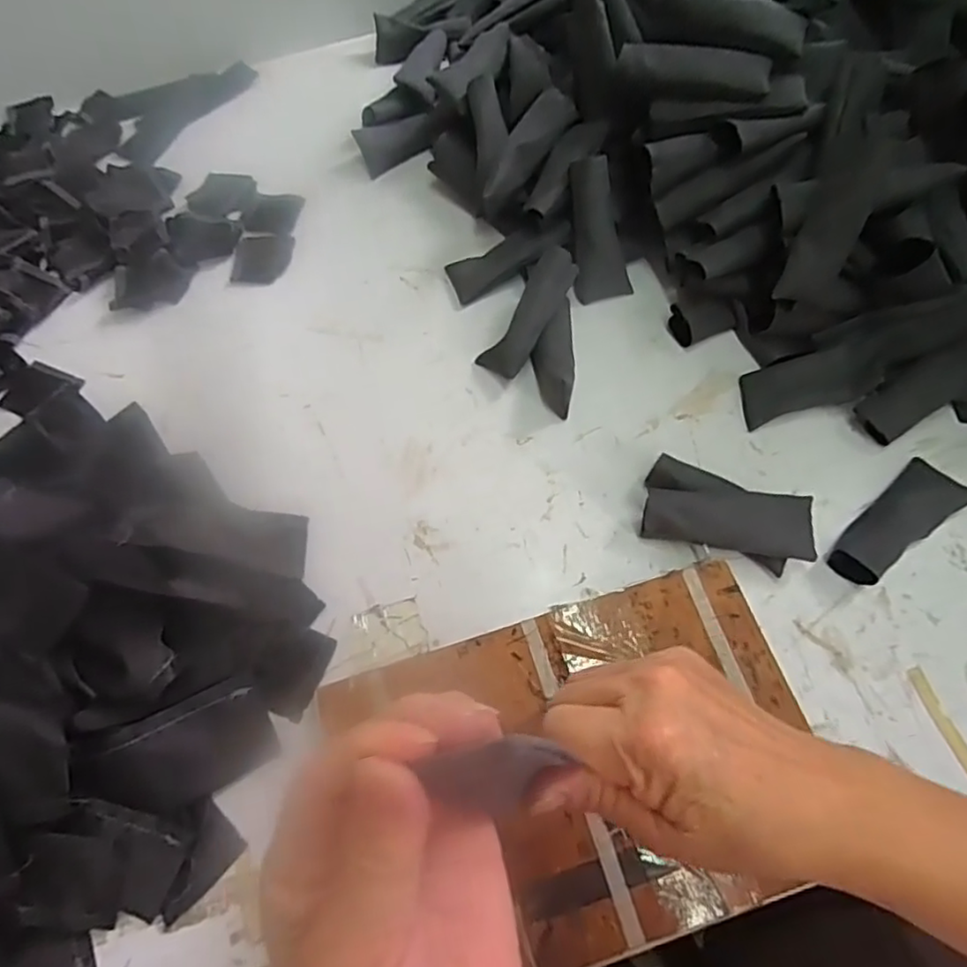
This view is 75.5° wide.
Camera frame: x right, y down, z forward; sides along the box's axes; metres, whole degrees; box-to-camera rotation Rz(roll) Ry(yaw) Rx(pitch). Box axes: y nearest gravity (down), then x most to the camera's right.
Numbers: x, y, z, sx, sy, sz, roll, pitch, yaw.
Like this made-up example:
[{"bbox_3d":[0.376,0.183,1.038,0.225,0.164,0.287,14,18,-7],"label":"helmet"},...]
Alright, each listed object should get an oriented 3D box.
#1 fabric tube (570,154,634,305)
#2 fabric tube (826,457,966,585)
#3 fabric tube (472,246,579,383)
[{"bbox_3d":[0.090,-0.199,0.495,0.041,0.105,0.017,-14,23,-3],"label":"fabric tube"},{"bbox_3d":[0.269,0.022,0.406,0.105,0.023,0.039,-34,68,-11],"label":"fabric tube"},{"bbox_3d":[0.036,-0.131,0.483,0.037,0.030,0.104,32,97,17],"label":"fabric tube"}]

